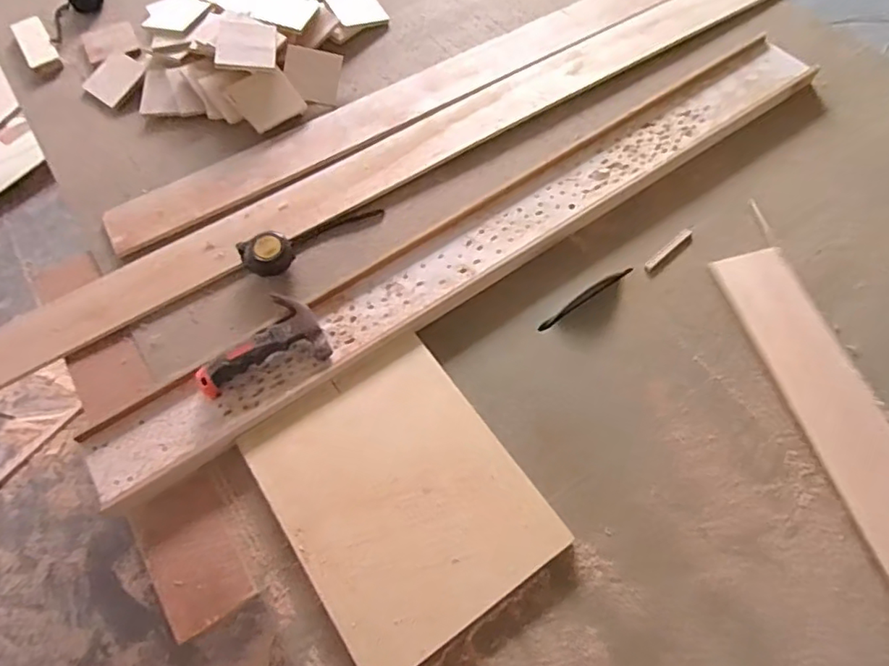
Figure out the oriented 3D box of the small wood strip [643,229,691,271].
[{"bbox_3d":[0.307,-0.115,0.800,0.092,0.004,0.013,-39,69,-15],"label":"small wood strip"}]

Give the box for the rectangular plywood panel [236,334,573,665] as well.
[{"bbox_3d":[-0.052,0.176,0.651,0.244,0.018,0.304,-33,67,-13],"label":"rectangular plywood panel"}]

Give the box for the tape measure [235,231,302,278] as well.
[{"bbox_3d":[-0.244,-0.112,0.809,0.074,0.049,0.059,-32,67,-13],"label":"tape measure"}]

